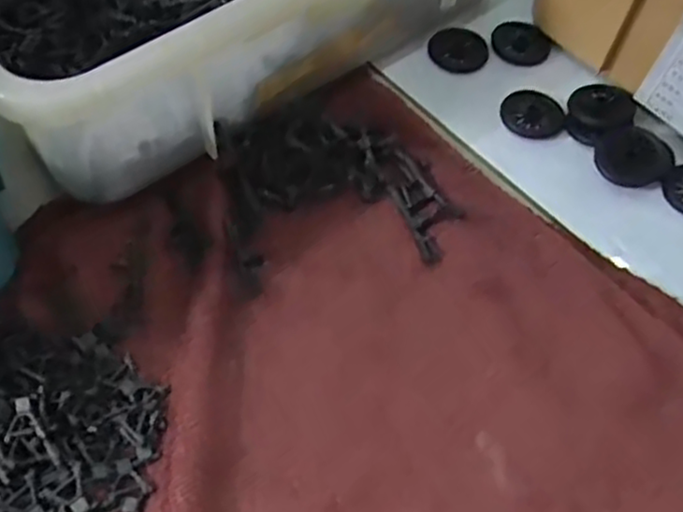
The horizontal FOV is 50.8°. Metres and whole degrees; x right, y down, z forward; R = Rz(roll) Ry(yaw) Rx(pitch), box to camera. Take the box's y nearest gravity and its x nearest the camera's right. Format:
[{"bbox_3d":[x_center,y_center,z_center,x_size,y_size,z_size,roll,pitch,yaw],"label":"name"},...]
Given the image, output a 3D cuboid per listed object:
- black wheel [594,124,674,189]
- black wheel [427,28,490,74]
[{"bbox_3d":[0.170,-0.058,0.421,0.041,0.014,0.043,2,58,-3],"label":"black wheel"},{"bbox_3d":[0.076,-0.135,0.468,0.039,0.007,0.040,2,58,-3],"label":"black wheel"}]

